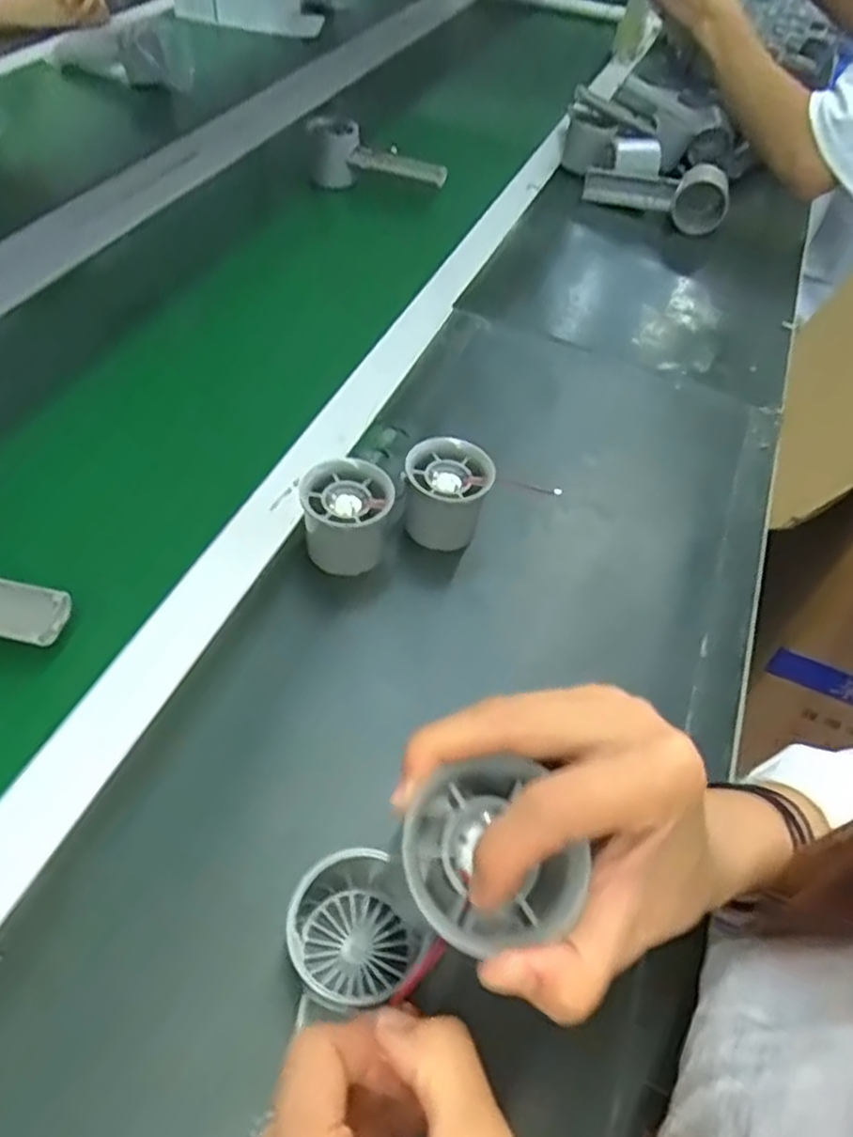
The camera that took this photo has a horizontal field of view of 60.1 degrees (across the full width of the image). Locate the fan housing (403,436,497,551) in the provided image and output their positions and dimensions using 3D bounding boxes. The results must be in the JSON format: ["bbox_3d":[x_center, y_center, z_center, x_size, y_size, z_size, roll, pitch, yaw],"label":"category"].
[{"bbox_3d":[0.012,-0.047,0.488,0.054,0.058,0.047,13,51,5],"label":"fan housing"}]

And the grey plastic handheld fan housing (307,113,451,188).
[{"bbox_3d":[-0.052,-0.453,0.816,0.148,0.064,0.031,7,50,0],"label":"grey plastic handheld fan housing"}]

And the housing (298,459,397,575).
[{"bbox_3d":[-0.050,-0.029,0.466,0.054,0.061,0.048,-2,51,-8],"label":"housing"}]

